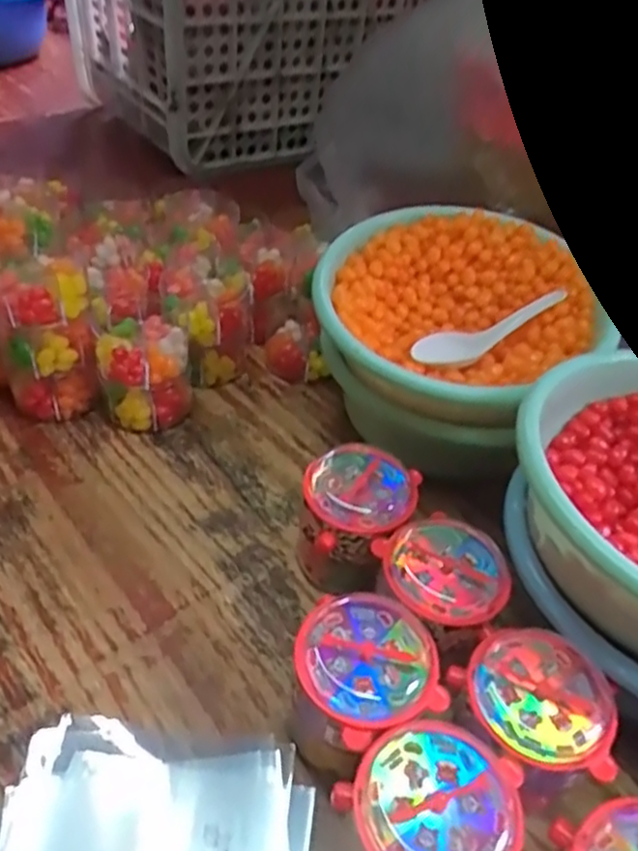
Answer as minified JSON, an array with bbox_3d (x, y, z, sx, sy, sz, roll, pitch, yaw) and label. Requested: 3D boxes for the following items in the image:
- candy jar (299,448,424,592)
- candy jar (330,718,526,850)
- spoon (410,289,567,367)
[{"bbox_3d":[0.021,0.061,0.408,0.064,0.073,0.066,3,42,-2],"label":"candy jar"},{"bbox_3d":[0.047,0.172,0.283,0.064,0.065,0.068,3,42,-2],"label":"candy jar"},{"bbox_3d":[0.113,-0.062,0.443,0.108,0.017,0.022,-24,48,-6],"label":"spoon"}]

